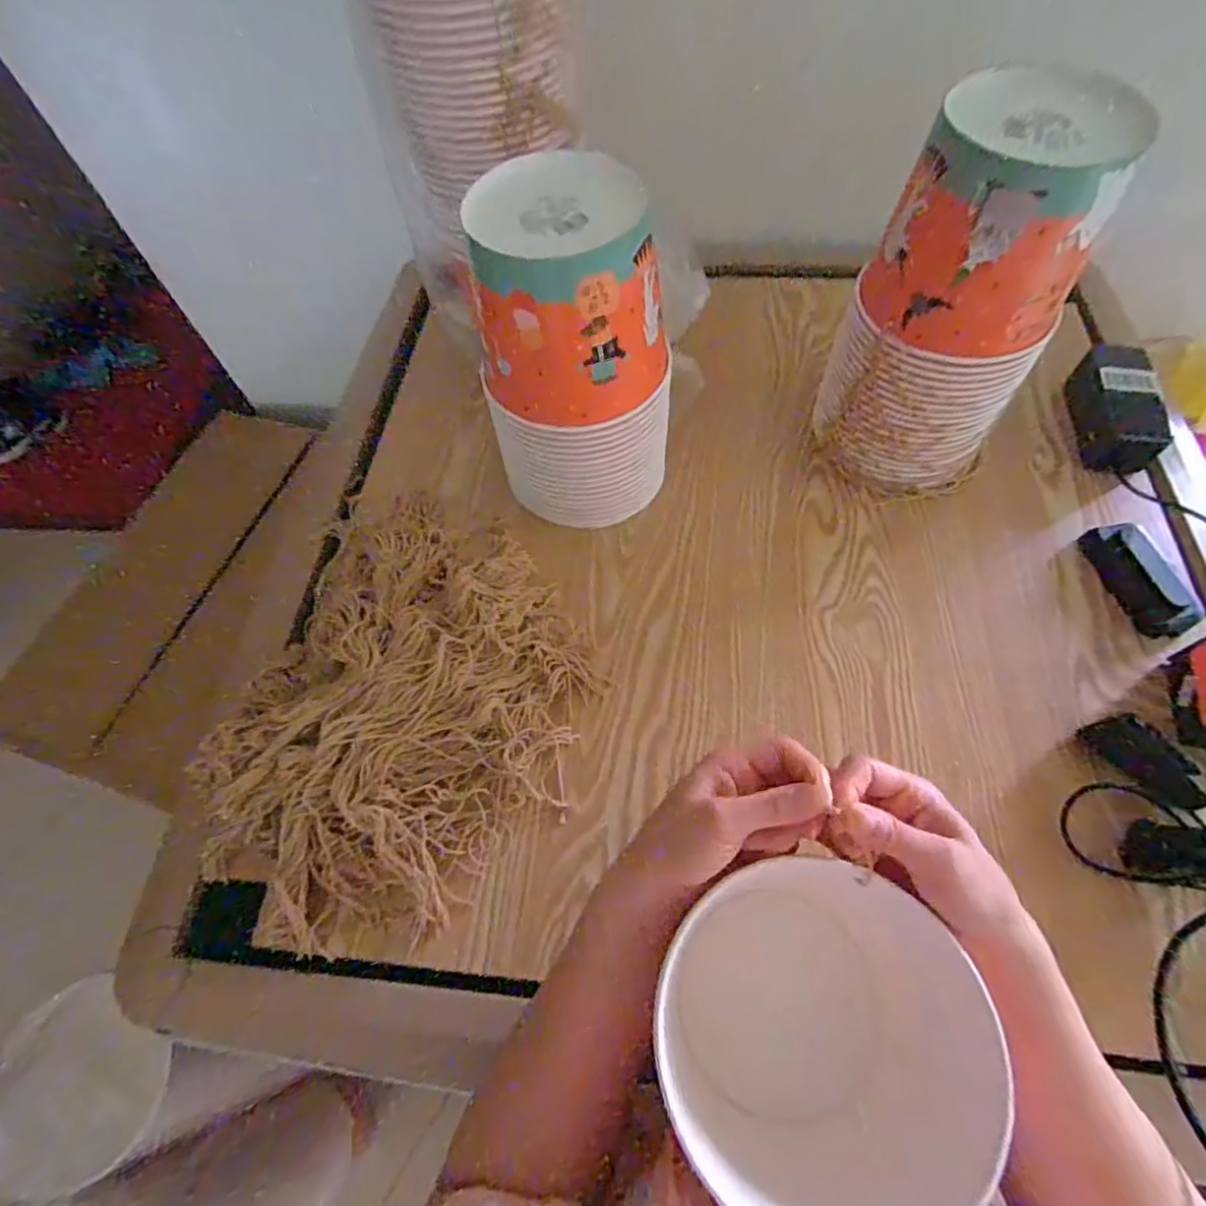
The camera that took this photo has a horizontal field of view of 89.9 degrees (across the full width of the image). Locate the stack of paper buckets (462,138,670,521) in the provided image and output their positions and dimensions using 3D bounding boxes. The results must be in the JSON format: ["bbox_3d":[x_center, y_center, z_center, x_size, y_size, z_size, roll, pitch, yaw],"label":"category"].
[{"bbox_3d":[-0.018,-0.201,0.518,0.147,0.281,0.130,2,62,5],"label":"stack of paper buckets"}]

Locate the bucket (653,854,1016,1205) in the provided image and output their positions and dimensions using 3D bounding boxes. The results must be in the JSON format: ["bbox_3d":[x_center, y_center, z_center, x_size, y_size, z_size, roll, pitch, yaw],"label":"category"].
[{"bbox_3d":[0.118,0.250,0.351,0.162,0.144,0.154,-1,62,3],"label":"bucket"}]

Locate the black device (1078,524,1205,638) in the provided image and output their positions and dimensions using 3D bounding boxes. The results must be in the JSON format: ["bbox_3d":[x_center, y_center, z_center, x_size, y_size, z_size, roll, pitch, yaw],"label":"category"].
[{"bbox_3d":[0.477,-0.023,0.536,0.035,0.034,0.108,-14,62,-4],"label":"black device"}]

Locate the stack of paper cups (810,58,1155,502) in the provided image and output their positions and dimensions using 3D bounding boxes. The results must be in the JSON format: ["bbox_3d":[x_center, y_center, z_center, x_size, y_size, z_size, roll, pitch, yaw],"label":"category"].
[{"bbox_3d":[0.286,-0.231,0.508,0.141,0.291,0.140,-26,64,-10],"label":"stack of paper cups"}]

